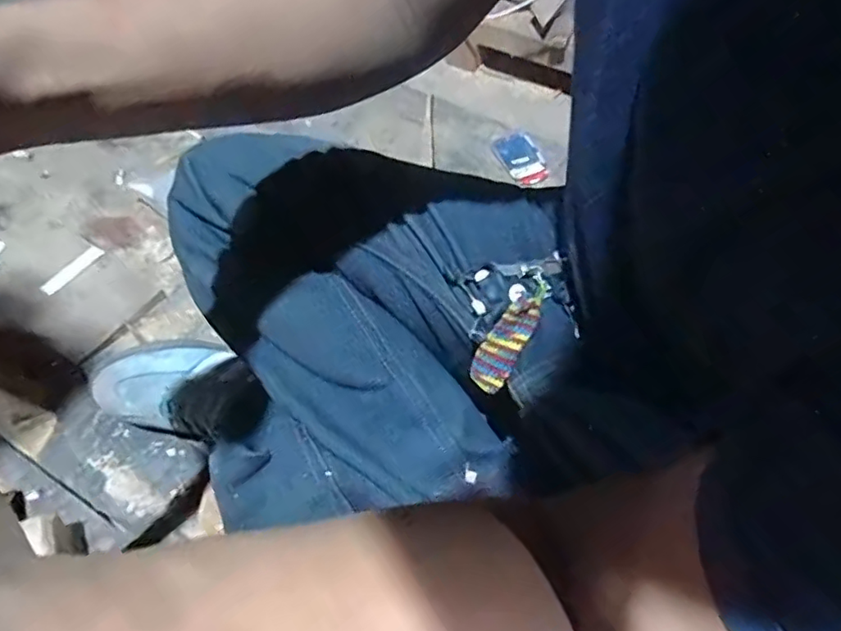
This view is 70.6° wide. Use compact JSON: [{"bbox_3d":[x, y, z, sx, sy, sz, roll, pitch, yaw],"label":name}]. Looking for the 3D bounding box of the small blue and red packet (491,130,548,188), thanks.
[{"bbox_3d":[0.151,-0.234,0.885,0.058,0.010,0.098,-28,65,-1],"label":"small blue and red packet"}]

